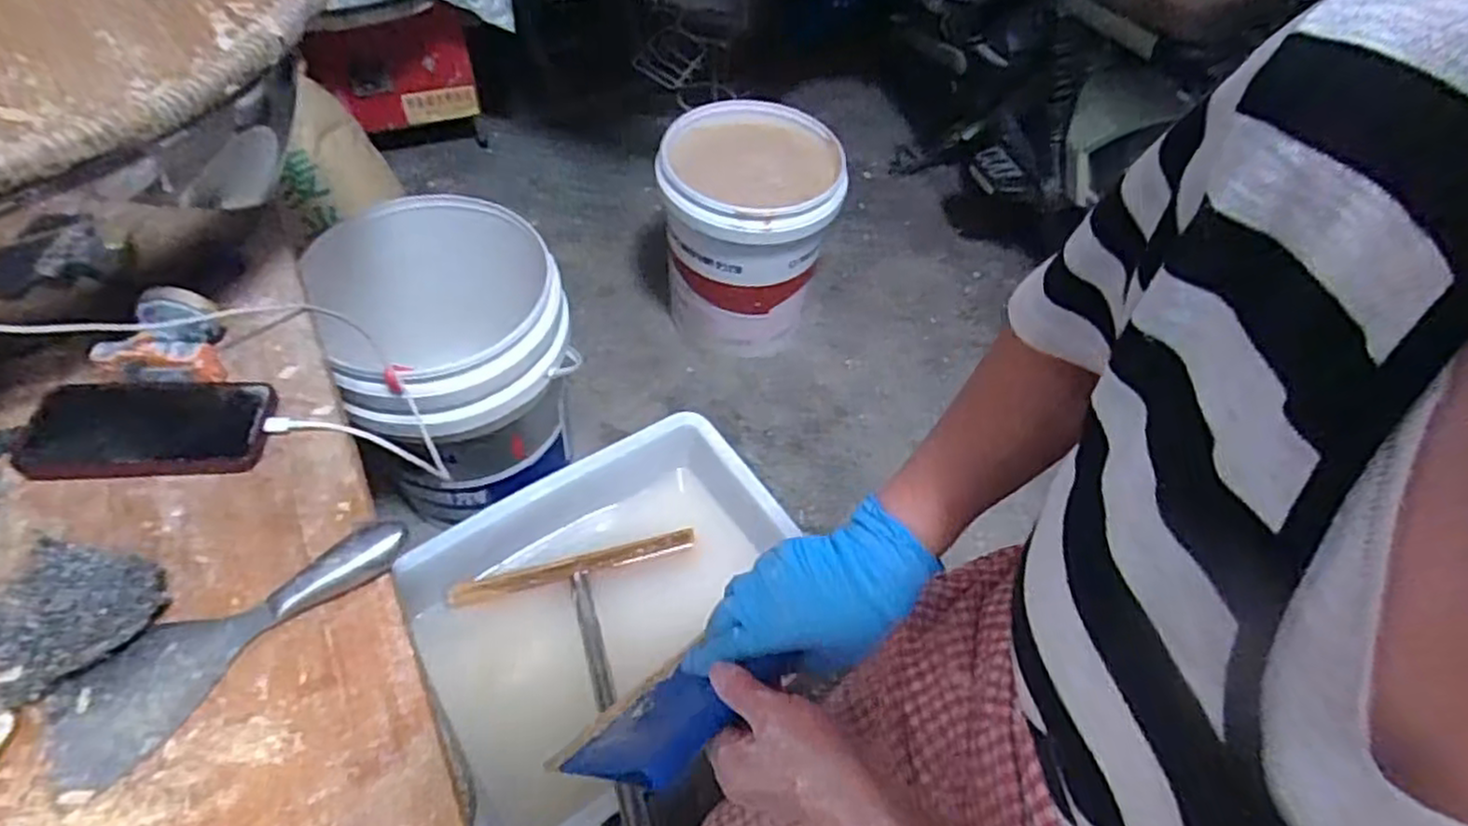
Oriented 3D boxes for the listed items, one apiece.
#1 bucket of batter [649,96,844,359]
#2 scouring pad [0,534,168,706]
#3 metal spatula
[{"bbox_3d":[0.020,-0.298,1.275,0.274,0.374,0.268,3,54,-4],"label":"bucket of batter"},{"bbox_3d":[-0.395,0.123,0.429,0.066,0.058,0.086,16,54,8],"label":"scouring pad"},{"bbox_3d":[-0.314,0.134,0.457,0.069,0.023,0.210,40,60,23],"label":"metal spatula"}]

